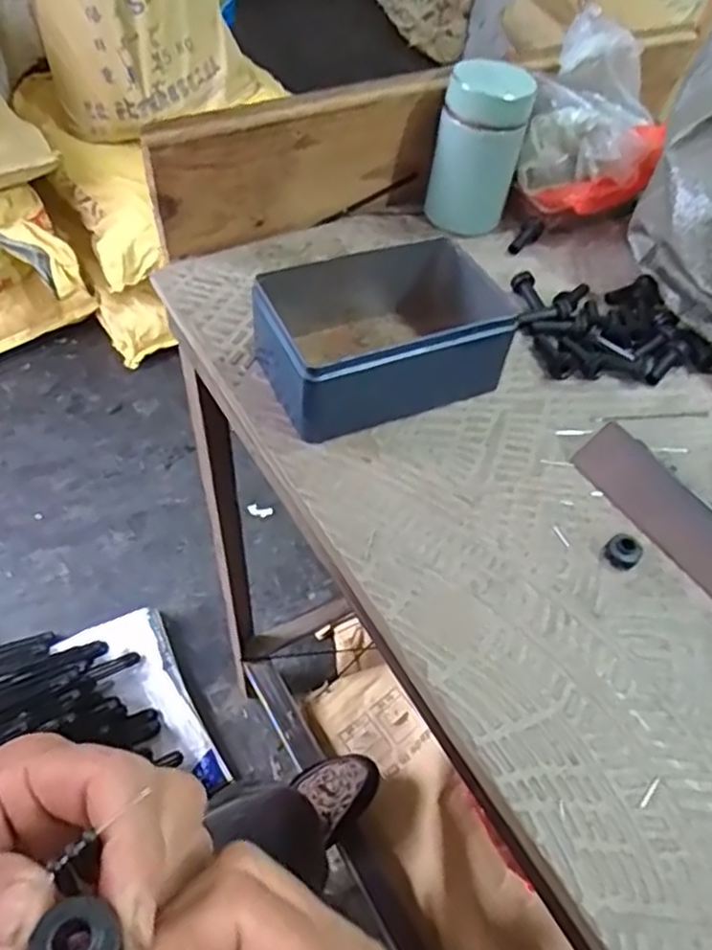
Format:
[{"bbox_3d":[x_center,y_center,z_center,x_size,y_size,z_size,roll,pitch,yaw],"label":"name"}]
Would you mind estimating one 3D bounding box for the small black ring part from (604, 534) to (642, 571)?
[{"bbox_3d":[0.147,0.042,0.393,0.018,0.012,0.014,39,58,24],"label":"small black ring part"}]

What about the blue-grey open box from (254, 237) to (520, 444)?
[{"bbox_3d":[0.016,-0.091,0.461,0.148,0.063,0.103,-18,55,-18],"label":"blue-grey open box"}]

